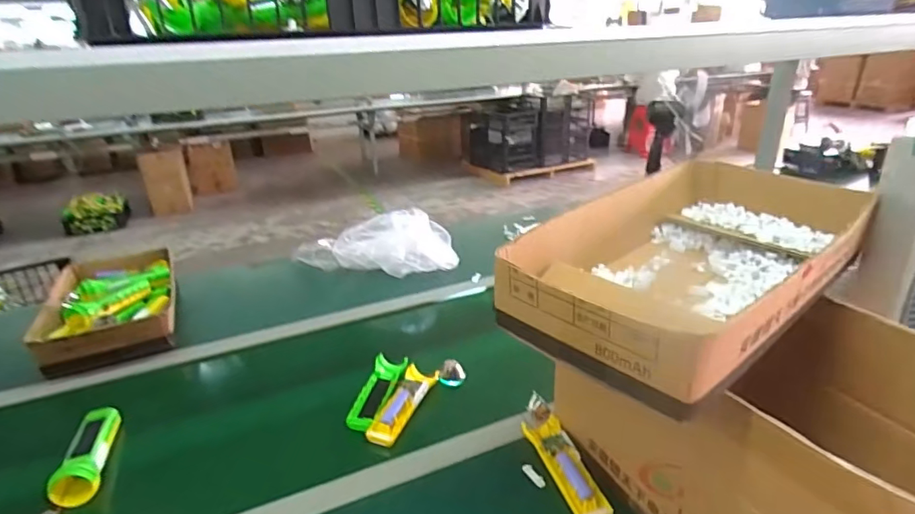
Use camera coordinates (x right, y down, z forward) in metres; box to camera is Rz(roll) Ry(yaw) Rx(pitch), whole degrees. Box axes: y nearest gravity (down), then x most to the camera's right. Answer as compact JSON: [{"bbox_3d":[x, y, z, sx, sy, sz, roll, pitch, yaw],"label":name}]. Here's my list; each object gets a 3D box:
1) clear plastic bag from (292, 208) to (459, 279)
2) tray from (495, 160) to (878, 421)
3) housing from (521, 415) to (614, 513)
[{"bbox_3d":[-0.225,-0.038,1.279,0.424,0.144,0.119,4,24,13],"label":"clear plastic bag"},{"bbox_3d":[0.262,-0.004,0.563,0.439,0.084,0.221,-20,30,-35],"label":"tray"},{"bbox_3d":[0.140,0.268,0.660,0.051,0.025,0.162,-10,25,-16],"label":"housing"}]

